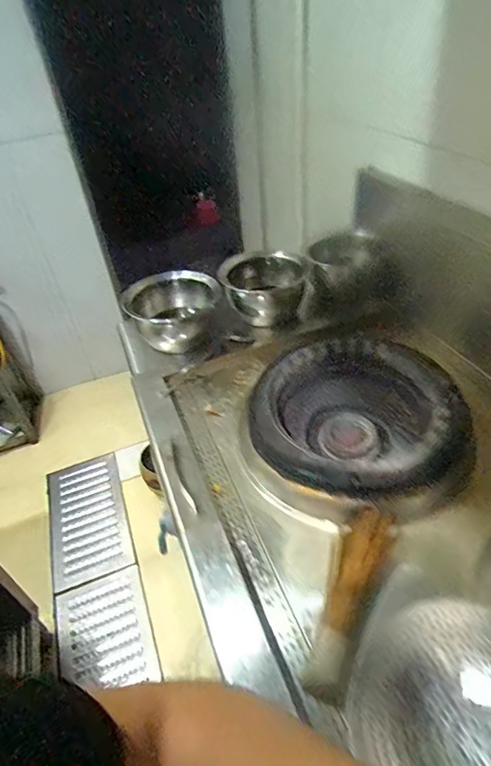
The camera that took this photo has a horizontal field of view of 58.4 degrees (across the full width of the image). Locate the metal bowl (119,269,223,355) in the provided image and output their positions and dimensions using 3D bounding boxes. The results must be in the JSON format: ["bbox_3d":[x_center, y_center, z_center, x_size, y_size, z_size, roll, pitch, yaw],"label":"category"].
[{"bbox_3d":[-0.200,-0.201,1.240,0.252,0.157,0.252,-4,41,4],"label":"metal bowl"}]

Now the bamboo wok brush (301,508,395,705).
[{"bbox_3d":[0.172,0.325,0.699,0.069,0.054,0.304,16,46,24],"label":"bamboo wok brush"}]

